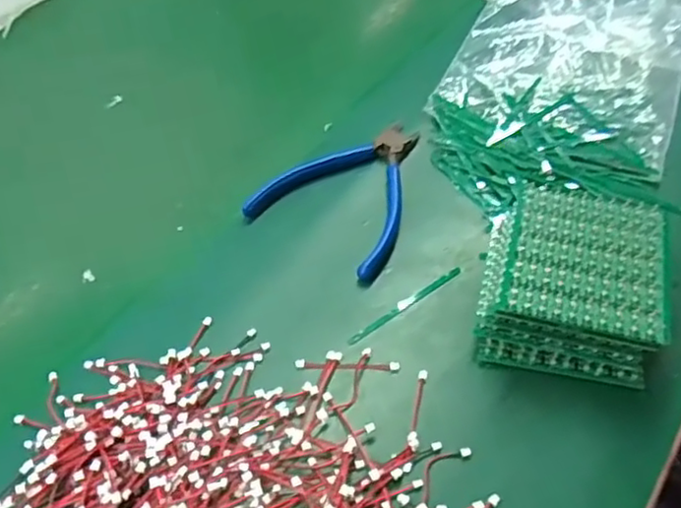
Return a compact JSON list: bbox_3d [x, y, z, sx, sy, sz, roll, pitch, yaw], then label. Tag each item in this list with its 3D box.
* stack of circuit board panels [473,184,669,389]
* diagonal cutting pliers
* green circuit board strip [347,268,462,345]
[{"bbox_3d":[0.129,0.016,0.367,0.094,0.057,0.092,11,46,8],"label":"stack of circuit board panels"},{"bbox_3d":[0.012,-0.051,0.456,0.105,0.012,0.136,24,55,23],"label":"diagonal cutting pliers"},{"bbox_3d":[0.039,0.031,0.395,0.086,0.004,0.007,-32,54,-21],"label":"green circuit board strip"}]

